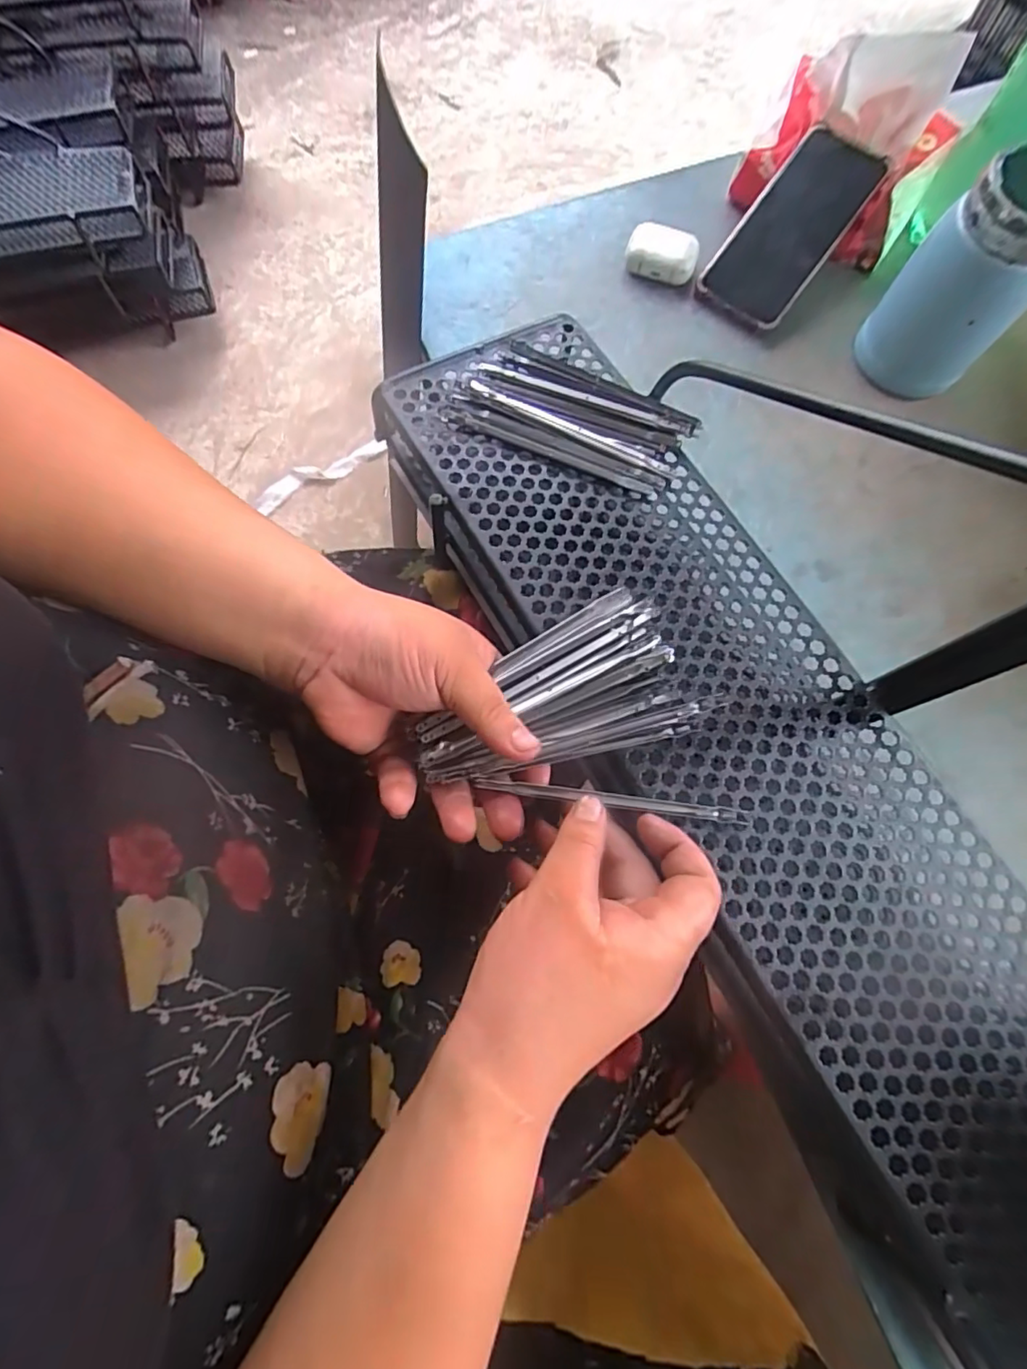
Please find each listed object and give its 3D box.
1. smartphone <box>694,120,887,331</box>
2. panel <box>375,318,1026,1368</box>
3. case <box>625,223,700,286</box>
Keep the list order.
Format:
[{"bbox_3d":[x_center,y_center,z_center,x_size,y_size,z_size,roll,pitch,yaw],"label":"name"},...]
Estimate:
[{"bbox_3d":[0.241,-0.396,0.501,0.078,0.014,0.178,36,89,10],"label":"smartphone"},{"bbox_3d":[0.115,0.034,0.316,0.146,0.047,0.585,-28,75,-9],"label":"panel"},{"bbox_3d":[0.128,-0.374,0.502,0.059,0.019,0.043,16,73,4],"label":"case"}]

